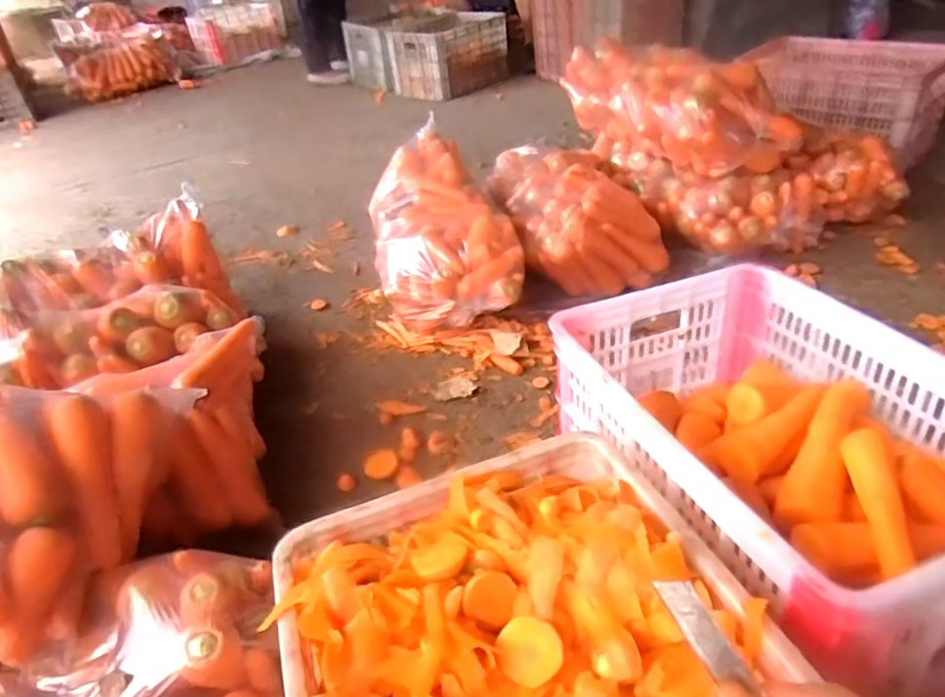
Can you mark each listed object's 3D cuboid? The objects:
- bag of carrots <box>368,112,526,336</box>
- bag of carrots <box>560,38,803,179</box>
[{"bbox_3d":[-0.069,-0.260,1.466,0.288,0.246,0.477,-10,34,-5],"label":"bag of carrots"},{"bbox_3d":[0.440,-0.571,1.588,0.240,0.206,0.584,-25,38,-25],"label":"bag of carrots"}]

